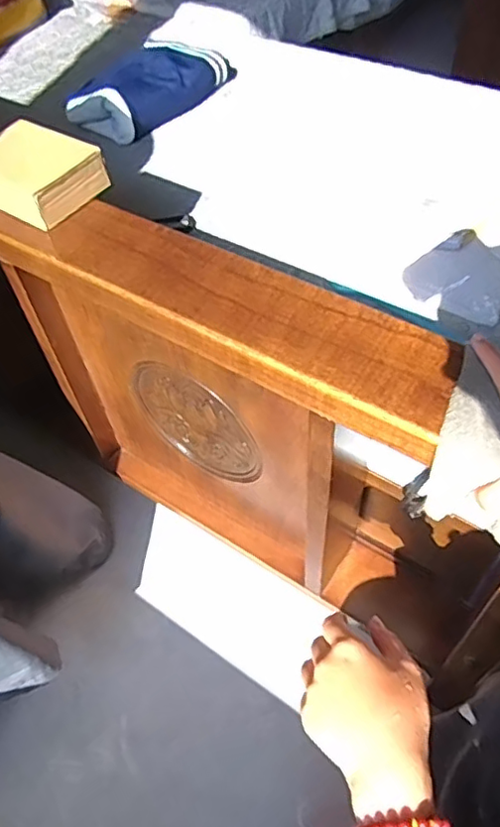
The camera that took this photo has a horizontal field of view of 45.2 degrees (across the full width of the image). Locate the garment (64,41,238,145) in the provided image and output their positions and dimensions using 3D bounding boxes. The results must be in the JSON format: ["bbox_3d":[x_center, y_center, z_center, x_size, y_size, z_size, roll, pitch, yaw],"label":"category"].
[{"bbox_3d":[-0.178,-0.583,1.050,0.195,0.064,0.277,22,57,19],"label":"garment"}]

